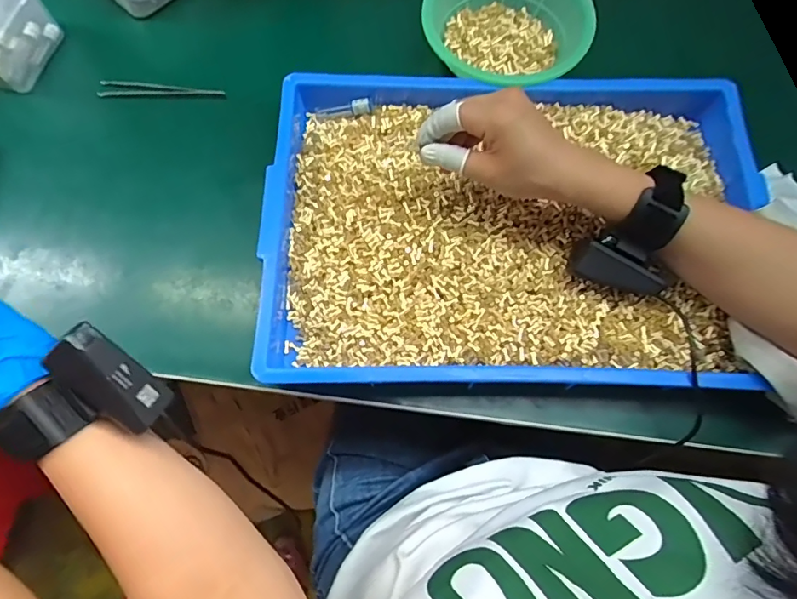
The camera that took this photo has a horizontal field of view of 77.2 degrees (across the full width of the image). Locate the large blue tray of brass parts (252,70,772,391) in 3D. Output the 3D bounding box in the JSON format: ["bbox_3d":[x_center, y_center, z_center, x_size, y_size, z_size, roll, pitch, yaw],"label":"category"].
[{"bbox_3d":[0.094,-0.073,0.449,0.412,0.050,0.303,2,68,-2],"label":"large blue tray of brass parts"}]

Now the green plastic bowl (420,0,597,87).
[{"bbox_3d":[0.107,-0.272,0.505,0.159,0.049,0.162,-20,74,-8],"label":"green plastic bowl"}]

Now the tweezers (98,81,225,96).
[{"bbox_3d":[-0.243,-0.216,0.512,0.129,0.012,0.014,2,72,-1],"label":"tweezers"}]

